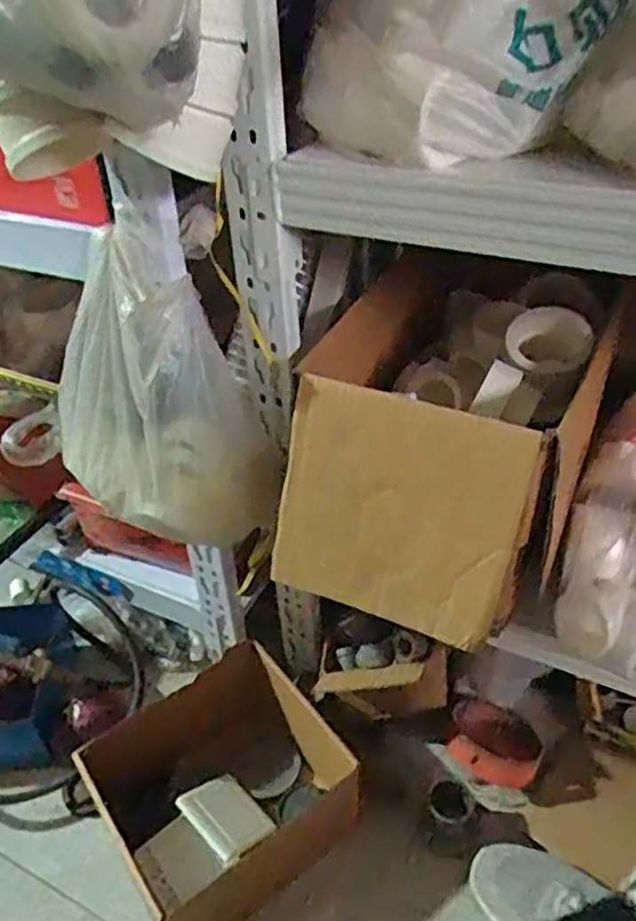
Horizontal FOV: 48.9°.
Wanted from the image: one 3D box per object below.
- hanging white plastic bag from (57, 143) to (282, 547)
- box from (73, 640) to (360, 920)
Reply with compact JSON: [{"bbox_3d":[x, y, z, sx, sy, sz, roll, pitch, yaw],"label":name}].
[{"bbox_3d":[-0.159,-0.084,0.656,0.186,0.313,0.137,22,46,29],"label":"hanging white plastic bag"},{"bbox_3d":[-0.105,0.359,0.773,0.240,0.134,0.228,-28,44,-27],"label":"box"}]

